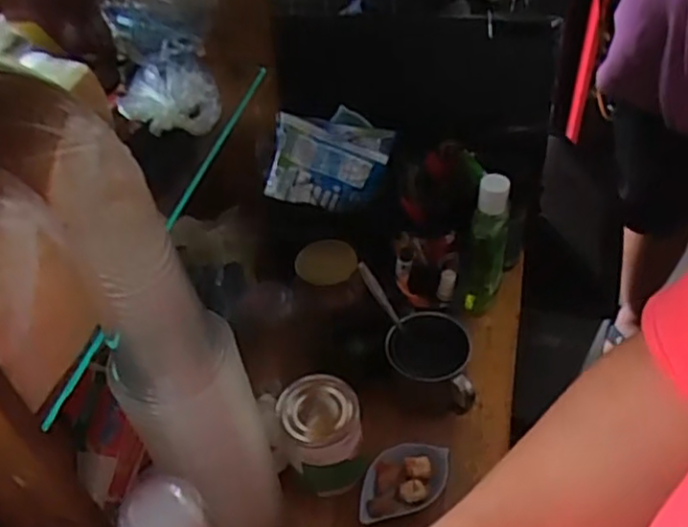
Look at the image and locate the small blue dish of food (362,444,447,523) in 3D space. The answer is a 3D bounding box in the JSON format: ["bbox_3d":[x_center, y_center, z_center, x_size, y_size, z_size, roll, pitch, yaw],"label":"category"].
[{"bbox_3d":[0.055,0.207,0.660,0.096,0.031,0.054,-20,48,-16],"label":"small blue dish of food"}]

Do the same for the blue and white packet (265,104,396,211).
[{"bbox_3d":[-0.013,-0.111,0.743,0.118,0.102,0.020,11,3,-16],"label":"blue and white packet"}]

